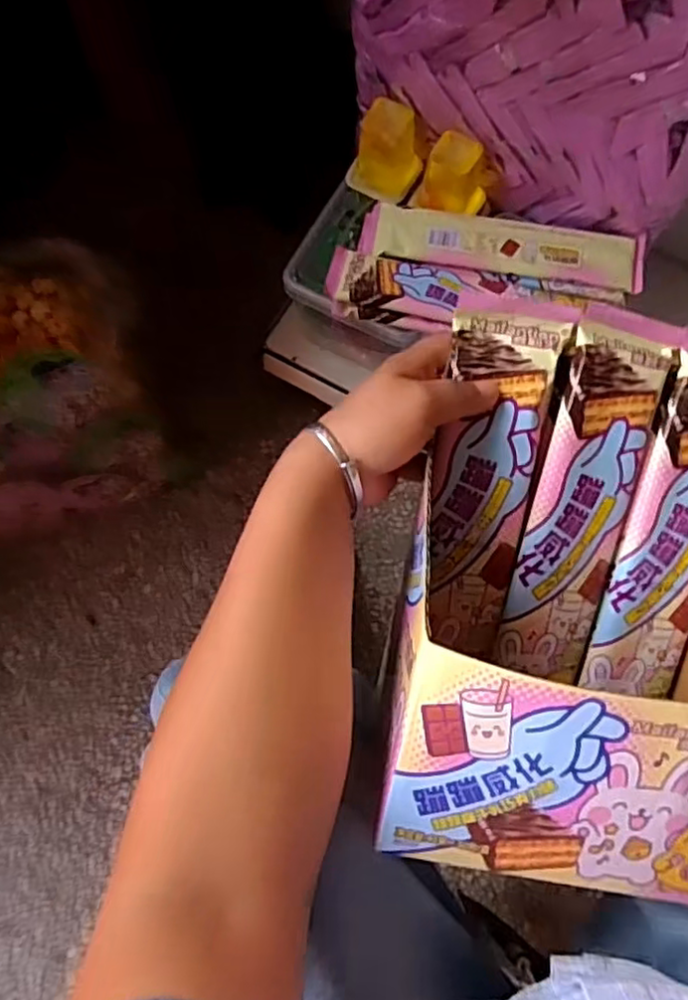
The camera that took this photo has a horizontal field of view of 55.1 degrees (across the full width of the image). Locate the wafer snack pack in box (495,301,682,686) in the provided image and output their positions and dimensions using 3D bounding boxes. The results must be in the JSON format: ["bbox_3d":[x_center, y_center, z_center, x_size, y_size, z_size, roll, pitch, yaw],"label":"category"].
[{"bbox_3d":[0.138,0.001,0.376,0.057,0.022,0.209,13,99,4],"label":"wafer snack pack in box"}]

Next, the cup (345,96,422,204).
[{"bbox_3d":[0.043,-0.351,0.667,0.064,0.079,0.053,29,75,8],"label":"cup"}]

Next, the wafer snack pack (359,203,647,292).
[{"bbox_3d":[0.155,-0.249,0.646,0.266,0.016,0.059,9,73,3],"label":"wafer snack pack"}]

